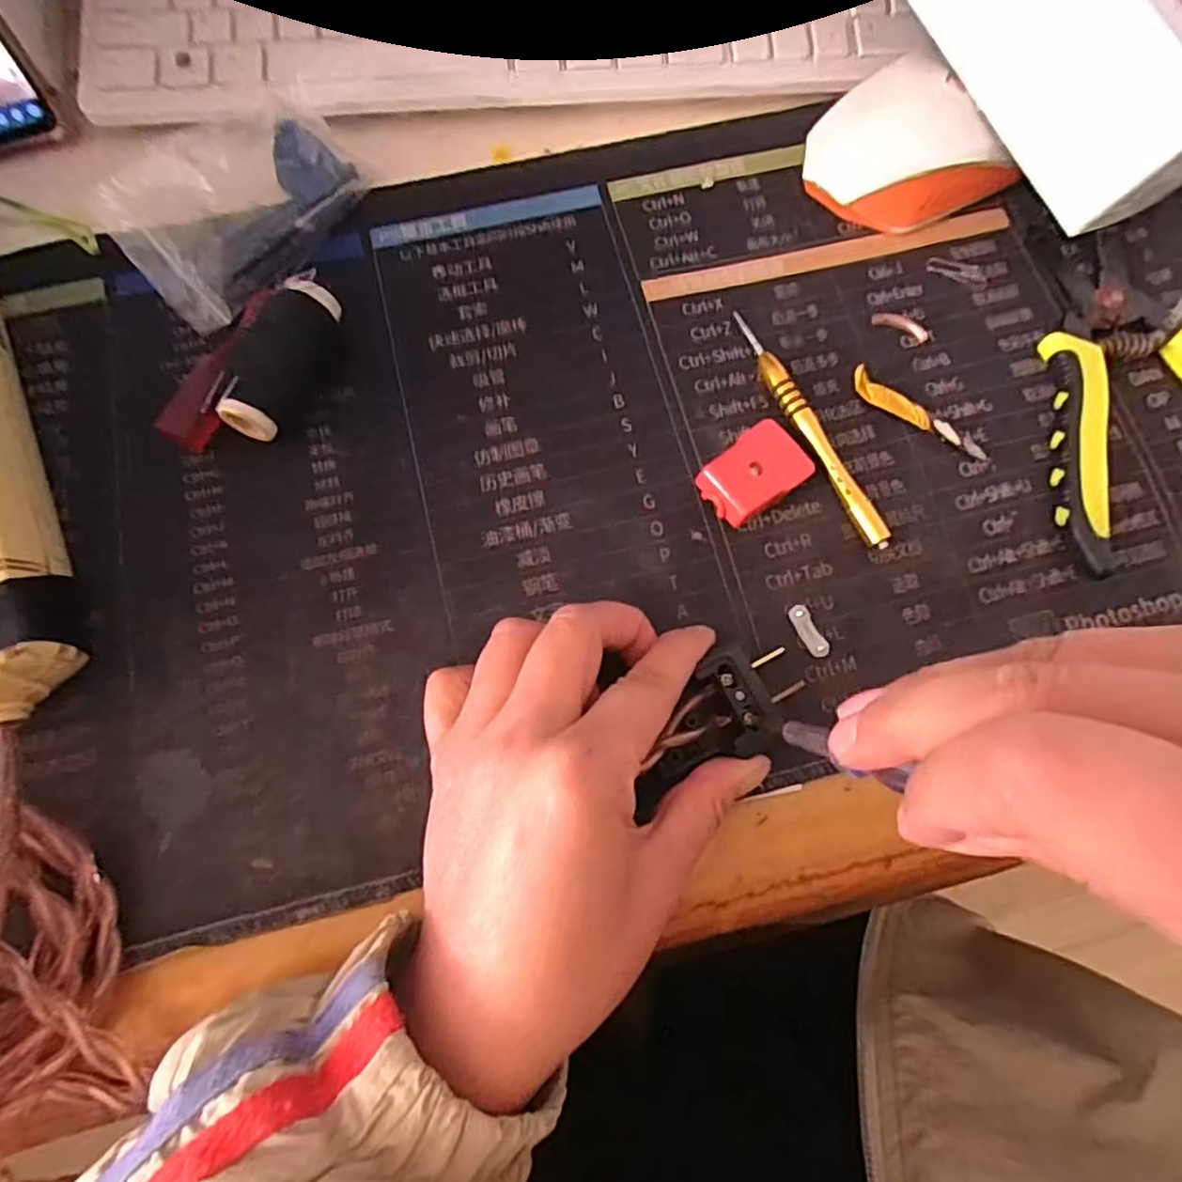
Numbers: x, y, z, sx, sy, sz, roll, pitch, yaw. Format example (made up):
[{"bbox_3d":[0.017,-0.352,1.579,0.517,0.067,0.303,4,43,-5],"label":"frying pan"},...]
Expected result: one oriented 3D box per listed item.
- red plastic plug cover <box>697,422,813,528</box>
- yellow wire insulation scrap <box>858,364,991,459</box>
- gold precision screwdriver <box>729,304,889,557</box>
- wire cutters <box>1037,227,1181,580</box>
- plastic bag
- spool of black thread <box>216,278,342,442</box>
[{"bbox_3d":[0.064,-0.046,0.263,0.042,0.011,0.028,-37,79,-10],"label":"red plastic plug cover"},{"bbox_3d":[0.134,-0.072,0.272,0.061,0.004,0.010,35,77,7],"label":"yellow wire insulation scrap"},{"bbox_3d":[0.087,-0.066,0.269,0.009,0.011,0.112,-23,77,-7],"label":"gold precision screwdriver"},{"bbox_3d":[0.236,-0.083,0.273,0.113,0.014,0.149,-3,76,-2],"label":"wire cutters"},{"bbox_3d":[-0.153,-0.169,0.281,0.072,0.026,0.103,35,77,7],"label":"plastic bag"},{"bbox_3d":[-0.123,-0.091,0.264,0.021,0.024,0.064,22,76,4],"label":"spool of black thread"}]

